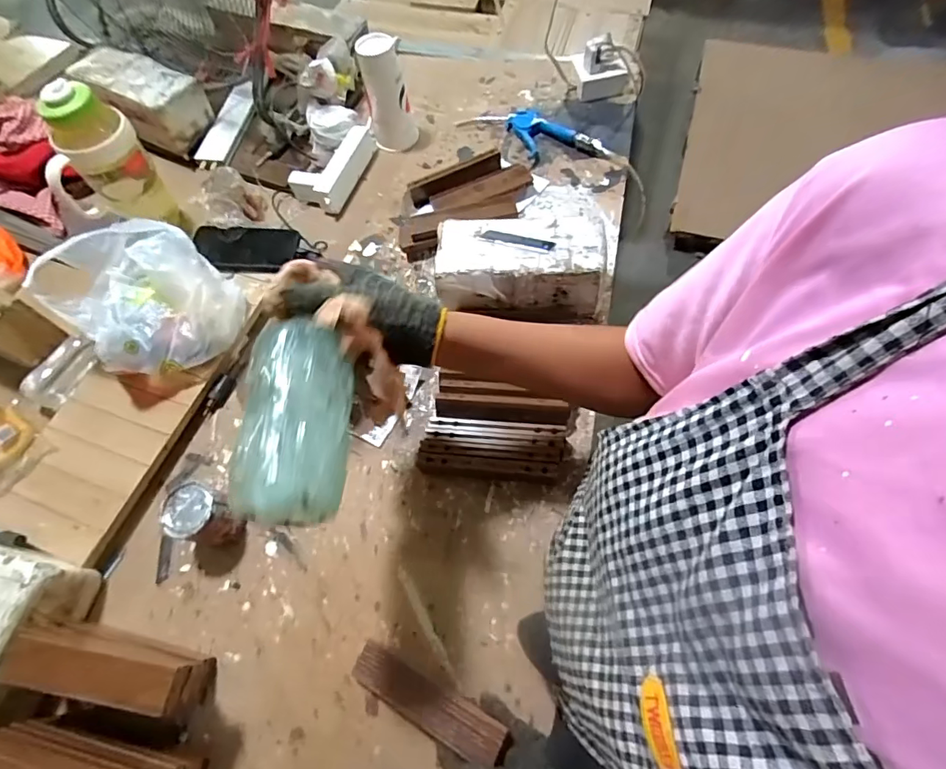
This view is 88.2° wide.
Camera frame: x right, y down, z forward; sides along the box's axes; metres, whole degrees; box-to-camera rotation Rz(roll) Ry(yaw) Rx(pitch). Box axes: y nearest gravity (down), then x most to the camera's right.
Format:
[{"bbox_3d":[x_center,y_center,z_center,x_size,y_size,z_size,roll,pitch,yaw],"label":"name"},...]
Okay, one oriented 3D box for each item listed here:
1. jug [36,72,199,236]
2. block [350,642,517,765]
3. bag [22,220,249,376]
[{"bbox_3d":[-0.561,-0.321,0.752,0.137,0.243,0.087,-36,67,-16],"label":"jug"},{"bbox_3d":[-0.048,0.326,0.502,0.170,0.020,0.046,17,64,22],"label":"block"},{"bbox_3d":[-0.440,-0.118,0.669,0.184,0.137,0.187,37,69,19],"label":"bag"}]

